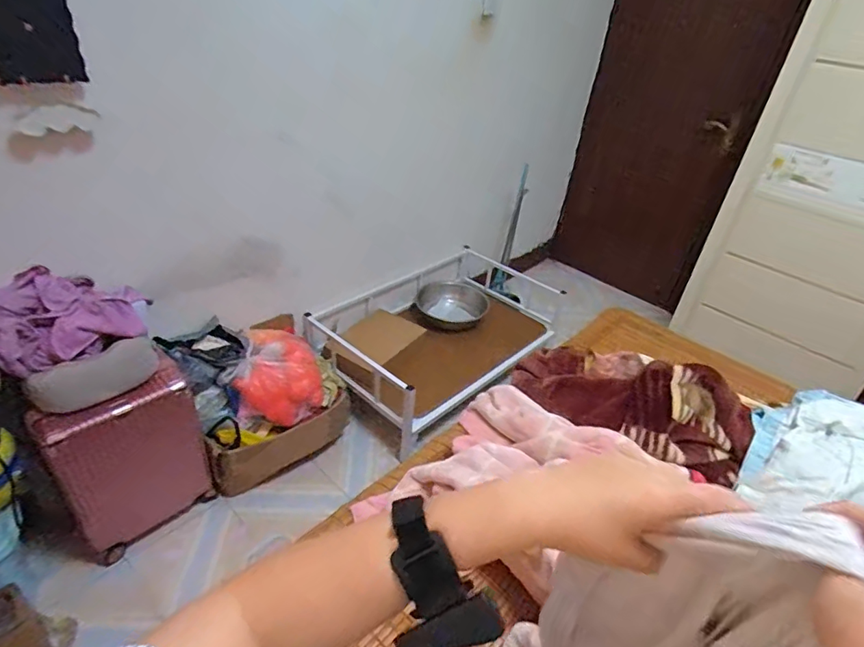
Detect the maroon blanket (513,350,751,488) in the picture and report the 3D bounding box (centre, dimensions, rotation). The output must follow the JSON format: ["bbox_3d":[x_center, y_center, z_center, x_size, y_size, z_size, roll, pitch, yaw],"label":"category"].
[{"bbox_3d":[0.554,0.179,1.360,0.356,0.150,0.588,-25,46,-37],"label":"maroon blanket"}]

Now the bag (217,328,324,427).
[{"bbox_3d":[-0.474,0.153,1.575,0.254,0.189,0.302,4,35,-4],"label":"bag"}]

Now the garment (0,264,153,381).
[{"bbox_3d":[-0.772,-0.025,1.039,0.105,0.177,0.348,25,39,25],"label":"garment"}]

